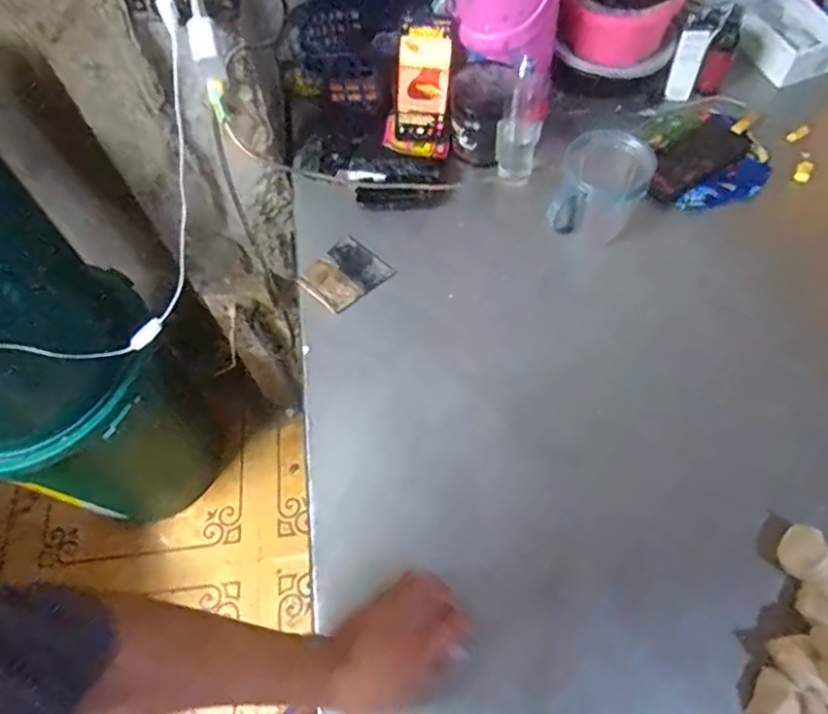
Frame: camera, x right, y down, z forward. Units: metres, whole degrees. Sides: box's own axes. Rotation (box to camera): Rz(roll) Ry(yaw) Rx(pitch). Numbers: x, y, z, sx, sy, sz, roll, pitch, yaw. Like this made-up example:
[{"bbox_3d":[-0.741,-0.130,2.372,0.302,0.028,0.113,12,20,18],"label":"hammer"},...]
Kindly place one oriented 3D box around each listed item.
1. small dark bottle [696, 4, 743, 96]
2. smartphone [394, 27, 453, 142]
[{"bbox_3d":[0.463,-0.457,0.887,0.039,0.109,0.041,22,65,16],"label":"small dark bottle"},{"bbox_3d":[0.013,-0.391,0.854,0.073,0.146,0.012,7,28,2],"label":"smartphone"}]

